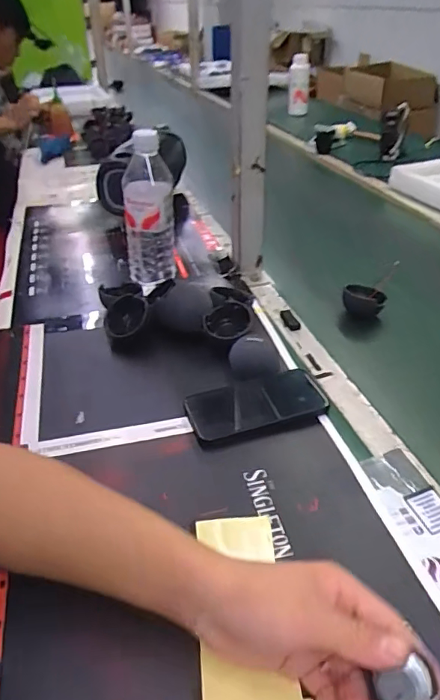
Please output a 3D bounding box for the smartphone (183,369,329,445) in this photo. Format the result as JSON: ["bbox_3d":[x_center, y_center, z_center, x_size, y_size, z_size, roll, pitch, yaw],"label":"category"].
[{"bbox_3d":[0.038,0.056,0.545,0.146,0.013,0.075,-13,39,-15],"label":"smartphone"}]

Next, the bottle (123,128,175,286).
[{"bbox_3d":[-0.098,-0.178,0.703,0.070,0.218,0.058,-8,37,-8],"label":"bottle"}]

